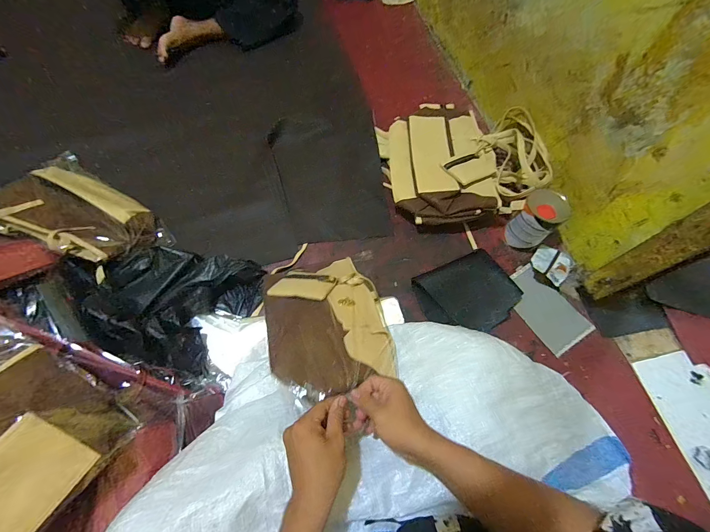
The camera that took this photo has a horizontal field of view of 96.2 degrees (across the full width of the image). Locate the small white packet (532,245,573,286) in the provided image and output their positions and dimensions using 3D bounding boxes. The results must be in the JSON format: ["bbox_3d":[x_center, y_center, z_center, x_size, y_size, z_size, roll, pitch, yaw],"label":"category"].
[{"bbox_3d":[0.494,-0.009,0.794,0.092,0.033,0.086,41,69,16],"label":"small white packet"}]

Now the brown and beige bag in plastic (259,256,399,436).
[{"bbox_3d":[-0.047,0.097,0.584,0.222,0.044,0.337,-1,32,-19],"label":"brown and beige bag in plastic"}]

